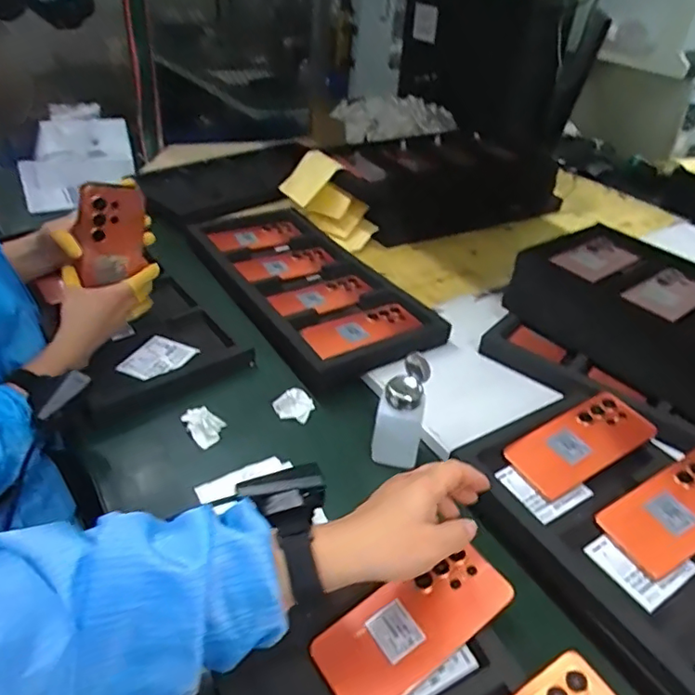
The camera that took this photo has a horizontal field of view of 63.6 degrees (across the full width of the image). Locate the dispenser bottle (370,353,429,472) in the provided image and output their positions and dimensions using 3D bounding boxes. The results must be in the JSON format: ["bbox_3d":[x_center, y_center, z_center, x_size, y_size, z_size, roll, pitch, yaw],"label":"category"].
[{"bbox_3d":[0.059,0.076,0.632,0.054,0.137,0.045,10,36,4],"label":"dispenser bottle"}]

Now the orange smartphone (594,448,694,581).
[{"bbox_3d":[0.344,0.162,0.574,0.170,0.007,0.078,-25,52,-17],"label":"orange smartphone"}]

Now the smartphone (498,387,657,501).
[{"bbox_3d":[0.269,0.108,0.642,0.167,0.016,0.076,-25,45,-14],"label":"smartphone"}]

